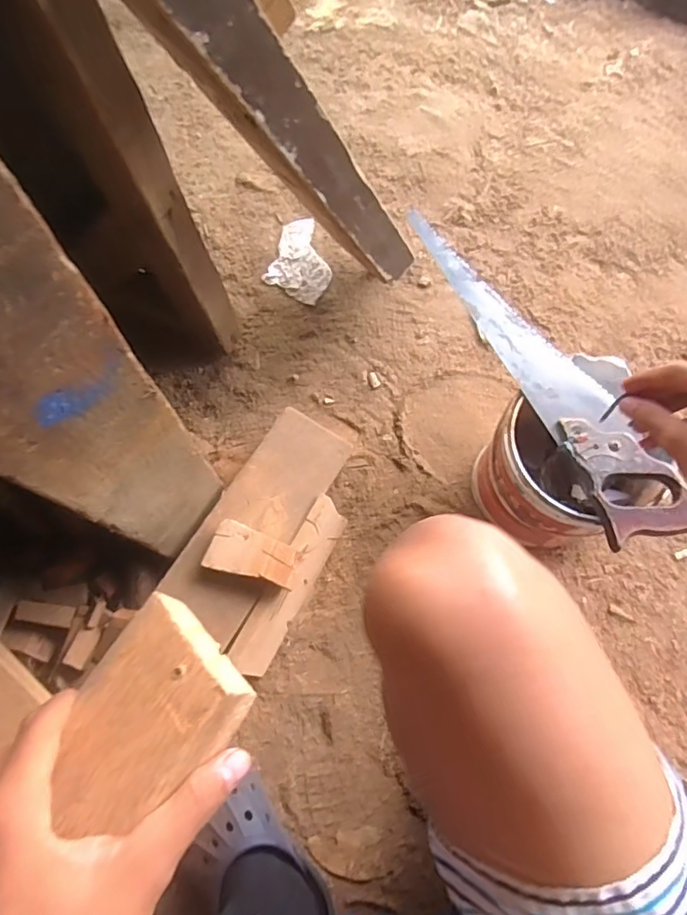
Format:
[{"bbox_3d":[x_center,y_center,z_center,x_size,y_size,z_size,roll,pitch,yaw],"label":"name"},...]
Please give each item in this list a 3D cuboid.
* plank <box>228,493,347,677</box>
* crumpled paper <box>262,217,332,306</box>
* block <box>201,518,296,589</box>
[{"bbox_3d":[-0.063,0.163,0.675,0.023,0.087,0.224,24,74,30],"label":"plank"},{"bbox_3d":[-0.063,-0.321,0.875,0.099,0.014,0.141,18,71,6],"label":"crumpled paper"},{"bbox_3d":[-0.102,0.113,0.617,0.098,0.018,0.056,20,71,7],"label":"block"}]

